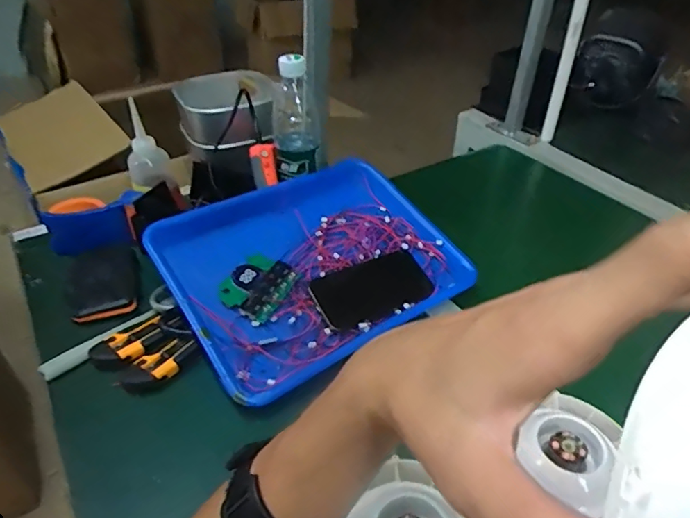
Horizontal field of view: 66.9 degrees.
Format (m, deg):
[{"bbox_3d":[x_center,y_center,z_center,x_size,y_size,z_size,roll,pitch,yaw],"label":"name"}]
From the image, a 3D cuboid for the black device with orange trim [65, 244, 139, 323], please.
[{"bbox_3d":[-0.293,0.019,0.625,0.082,0.048,0.110,-20,43,-24],"label":"black device with orange trim"}]

